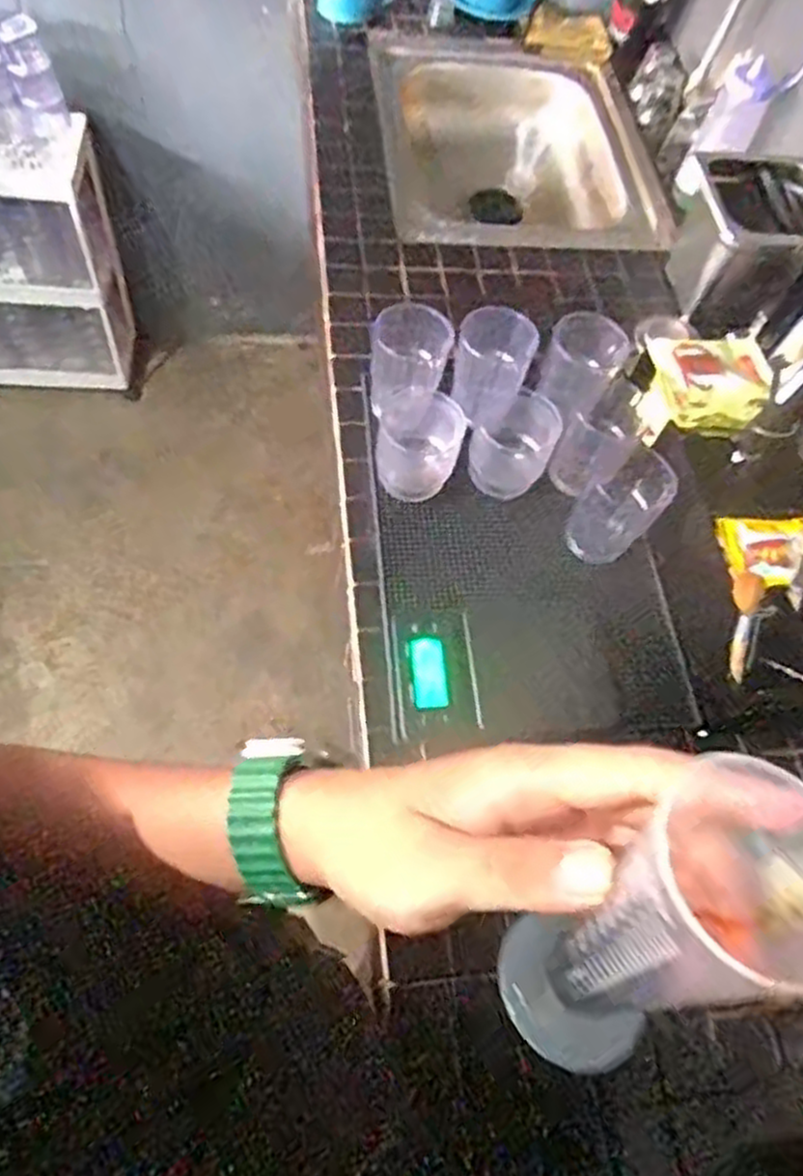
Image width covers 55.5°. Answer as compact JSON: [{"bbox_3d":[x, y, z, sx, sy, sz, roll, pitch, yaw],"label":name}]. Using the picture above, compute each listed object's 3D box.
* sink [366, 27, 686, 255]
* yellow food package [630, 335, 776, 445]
[{"bbox_3d":[0.171,-0.653,1.199,0.420,0.126,0.518,-3,62,-9],"label":"sink"},{"bbox_3d":[0.312,-0.213,0.796,0.136,0.053,0.115,0,62,-8],"label":"yellow food package"}]

